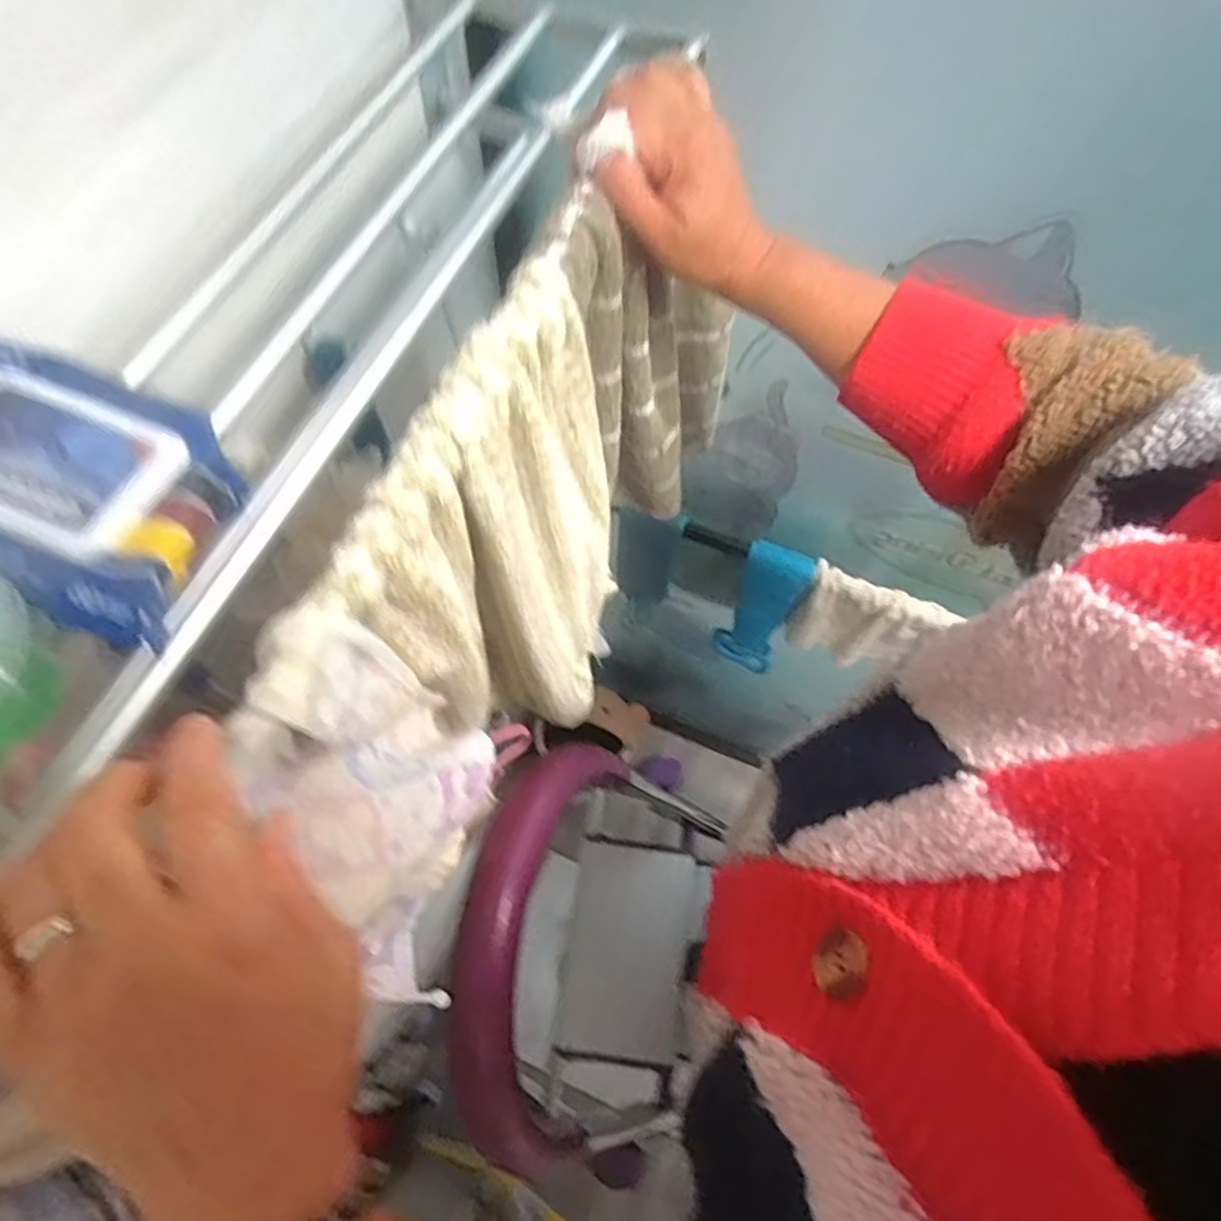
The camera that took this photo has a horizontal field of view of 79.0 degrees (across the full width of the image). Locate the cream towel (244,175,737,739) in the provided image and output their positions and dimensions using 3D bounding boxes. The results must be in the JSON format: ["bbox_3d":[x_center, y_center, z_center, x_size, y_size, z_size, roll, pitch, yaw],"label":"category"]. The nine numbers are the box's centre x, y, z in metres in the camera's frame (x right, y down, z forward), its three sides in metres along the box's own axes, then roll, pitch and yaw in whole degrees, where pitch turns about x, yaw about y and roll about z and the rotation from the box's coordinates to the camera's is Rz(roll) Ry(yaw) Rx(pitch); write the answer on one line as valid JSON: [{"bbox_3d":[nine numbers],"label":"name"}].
[{"bbox_3d":[-0.019,-0.077,0.497,0.068,0.327,0.438,22,67,9],"label":"cream towel"}]

